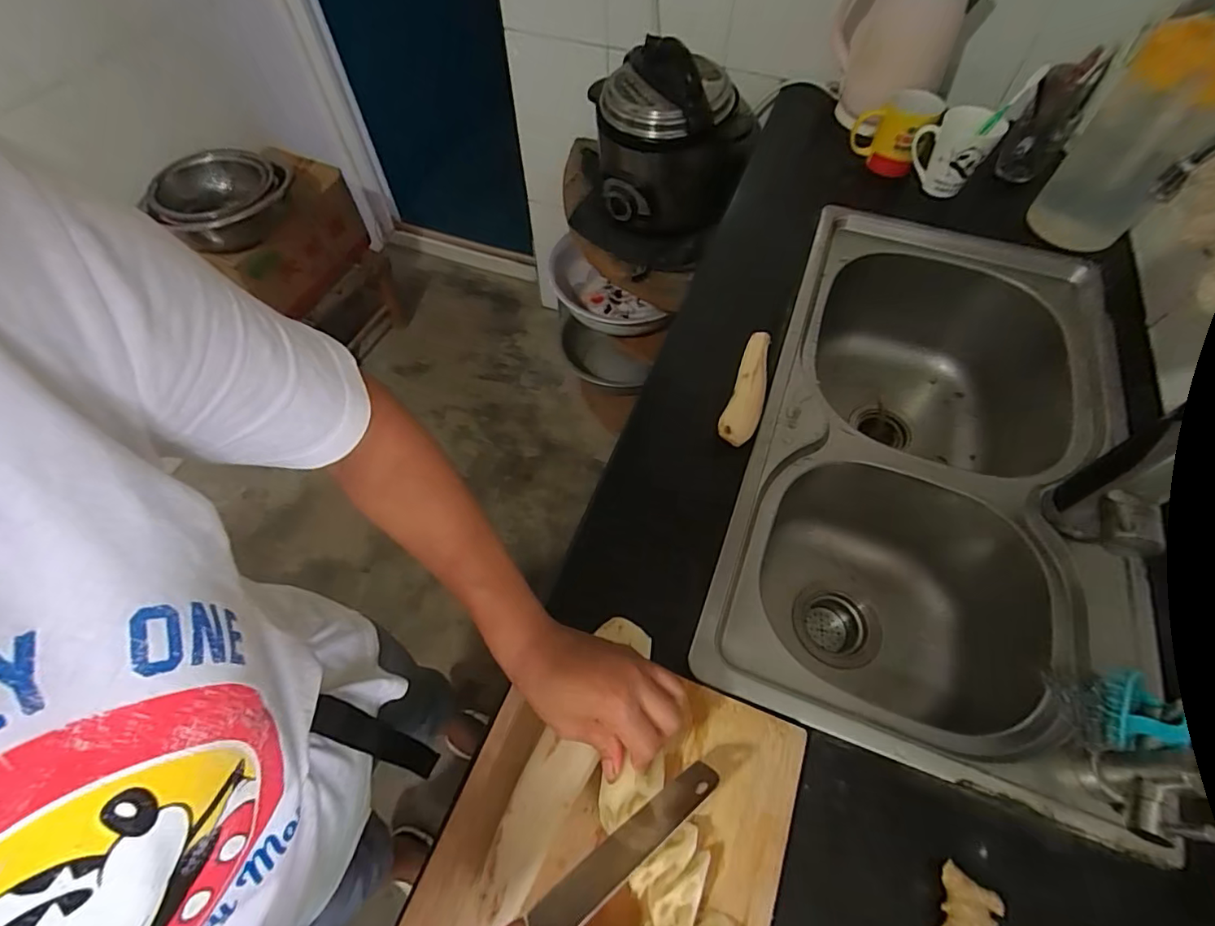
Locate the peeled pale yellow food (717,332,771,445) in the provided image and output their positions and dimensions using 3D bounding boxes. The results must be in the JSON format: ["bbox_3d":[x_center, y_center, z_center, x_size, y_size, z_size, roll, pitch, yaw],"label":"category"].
[{"bbox_3d":[0.163,-0.084,0.604,0.039,0.040,0.157,19,61,12],"label":"peeled pale yellow food"}]

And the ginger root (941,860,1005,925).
[{"bbox_3d":[0.242,0.320,0.365,0.032,0.024,0.063,36,66,20],"label":"ginger root"}]

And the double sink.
[{"bbox_3d":[0.368,0.030,0.650,0.381,0.262,0.665,18,61,11],"label":"double sink"}]

